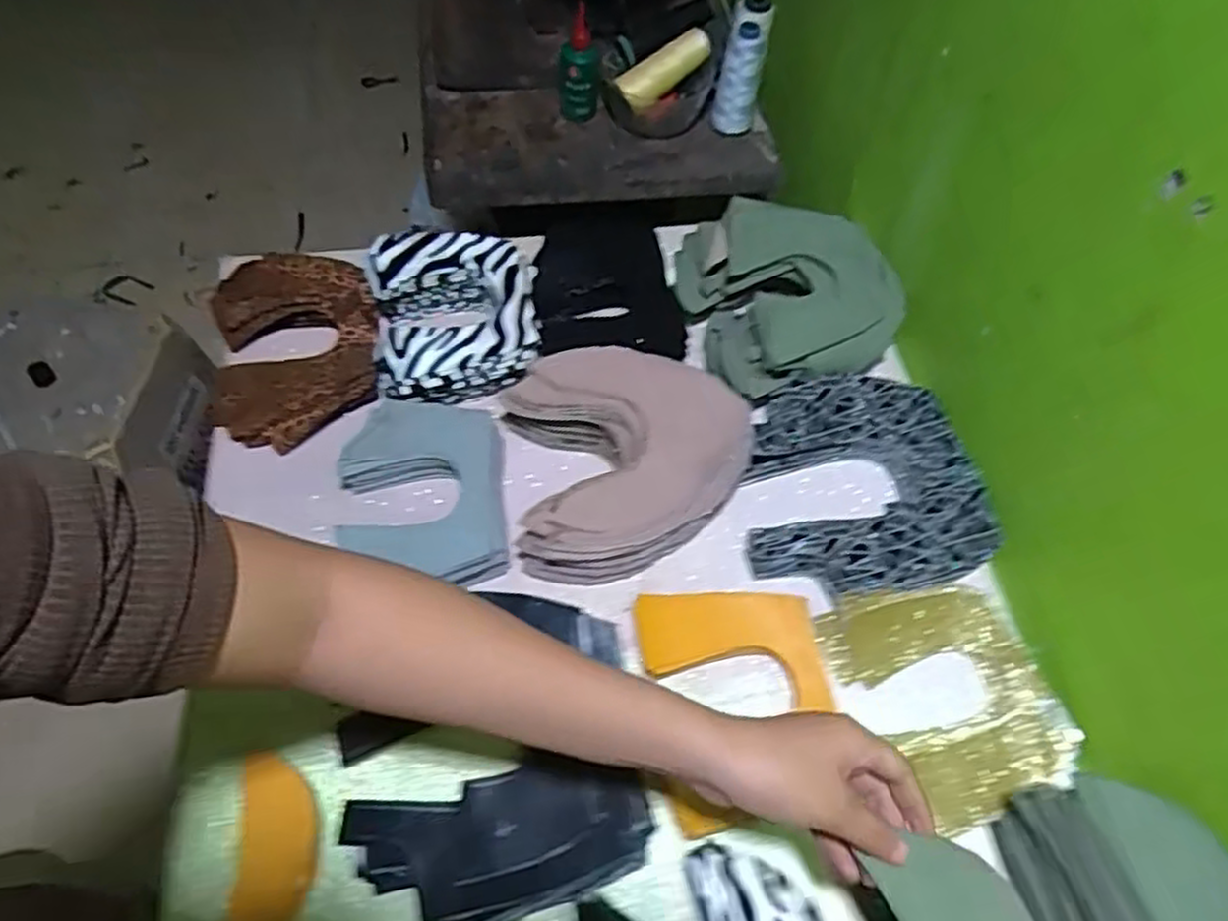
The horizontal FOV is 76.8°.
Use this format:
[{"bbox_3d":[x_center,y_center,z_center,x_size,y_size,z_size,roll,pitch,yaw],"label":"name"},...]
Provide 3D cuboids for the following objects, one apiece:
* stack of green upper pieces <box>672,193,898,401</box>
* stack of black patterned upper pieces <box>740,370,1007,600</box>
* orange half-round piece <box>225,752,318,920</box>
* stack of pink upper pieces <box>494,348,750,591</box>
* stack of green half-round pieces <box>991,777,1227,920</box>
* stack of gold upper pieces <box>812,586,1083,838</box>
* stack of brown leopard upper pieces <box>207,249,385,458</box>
[{"bbox_3d":[0.161,-0.149,0.695,0.176,0.072,0.177,-15,62,-12],"label":"stack of green upper pieces"},{"bbox_3d":[0.197,0.019,0.623,0.184,0.038,0.179,-6,60,-7],"label":"stack of black patterned upper pieces"},{"bbox_3d":[-0.213,0.243,0.487,0.051,0.009,0.111,-2,60,-5],"label":"orange half-round piece"},{"bbox_3d":[0.011,-0.005,0.614,0.184,0.058,0.182,-7,60,-8],"label":"stack of pink upper pieces"},{"bbox_3d":[0.291,0.261,0.449,0.070,0.098,0.135,-3,60,-6],"label":"stack of green half-round pieces"},{"bbox_3d":[0.240,0.163,0.557,0.128,0.027,0.159,-21,63,-16],"label":"stack of gold upper pieces"},{"bbox_3d":[-0.278,-0.099,0.670,0.140,0.039,0.178,-6,60,-7],"label":"stack of brown leopard upper pieces"}]

